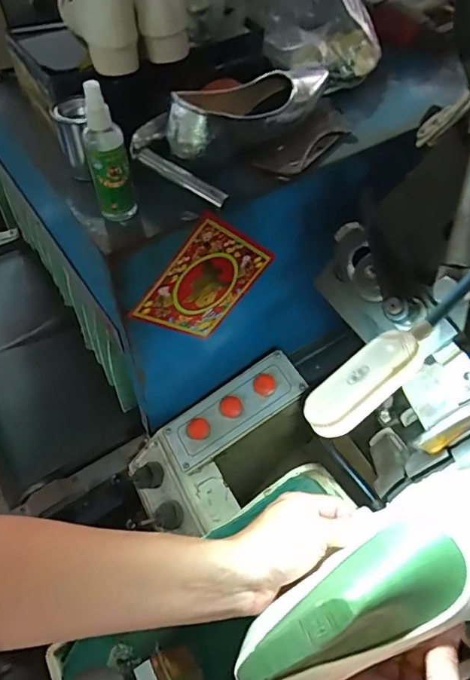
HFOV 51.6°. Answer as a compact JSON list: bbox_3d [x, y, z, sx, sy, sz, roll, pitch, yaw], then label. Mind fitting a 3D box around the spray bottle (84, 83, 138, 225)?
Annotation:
[{"bbox_3d":[-0.130,-0.190,0.499,0.039,0.143,0.047,-10,54,-9],"label":"spray bottle"}]

